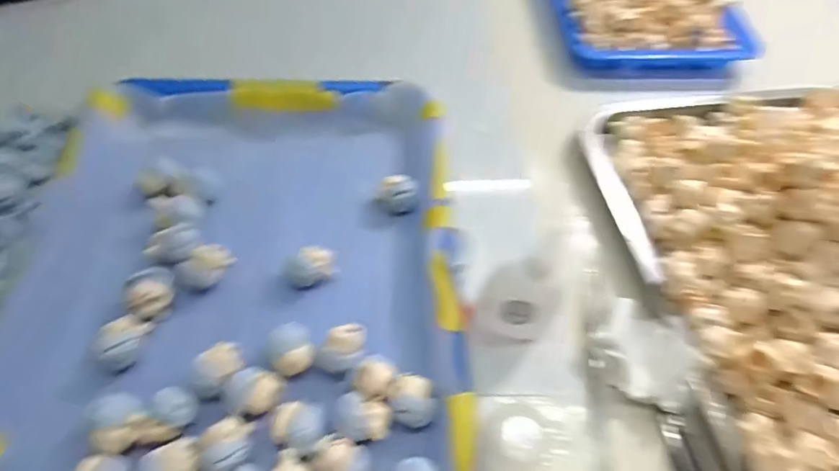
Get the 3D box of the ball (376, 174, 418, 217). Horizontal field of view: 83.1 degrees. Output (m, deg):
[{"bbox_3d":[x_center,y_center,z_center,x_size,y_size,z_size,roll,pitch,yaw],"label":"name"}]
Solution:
[{"bbox_3d":[-0.016,-0.028,0.326,0.028,0.024,0.021,-2,59,-5],"label":"ball"}]

